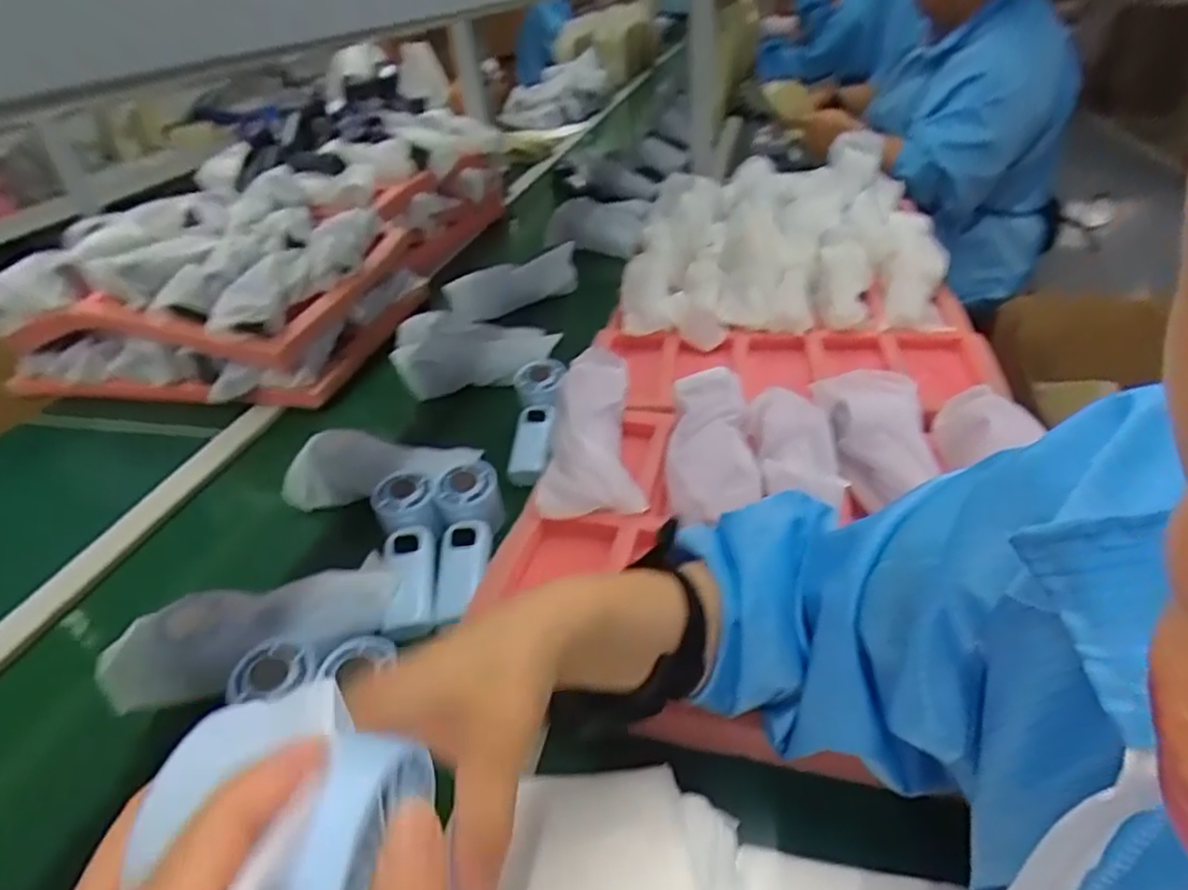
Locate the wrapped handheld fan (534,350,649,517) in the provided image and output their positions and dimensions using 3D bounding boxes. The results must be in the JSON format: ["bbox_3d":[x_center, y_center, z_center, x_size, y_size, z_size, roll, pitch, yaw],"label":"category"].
[{"bbox_3d":[0.003,-0.010,0.638,0.093,0.038,0.182,2,54,3],"label":"wrapped handheld fan"}]

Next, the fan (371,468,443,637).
[{"bbox_3d":[-0.156,0.083,0.573,0.054,0.034,0.157,-7,48,-11],"label":"fan"}]

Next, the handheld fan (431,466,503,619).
[{"bbox_3d":[-0.110,0.088,0.586,0.067,0.048,0.160,5,53,-6],"label":"handheld fan"}]

